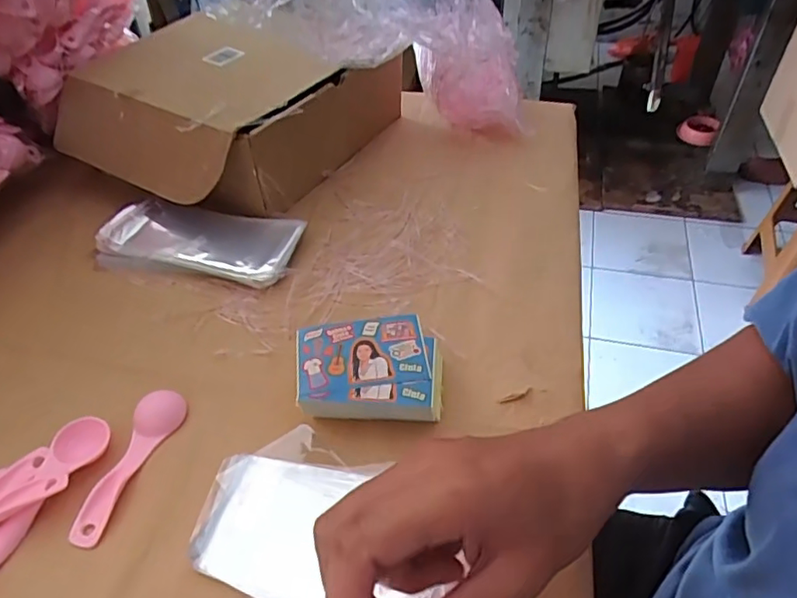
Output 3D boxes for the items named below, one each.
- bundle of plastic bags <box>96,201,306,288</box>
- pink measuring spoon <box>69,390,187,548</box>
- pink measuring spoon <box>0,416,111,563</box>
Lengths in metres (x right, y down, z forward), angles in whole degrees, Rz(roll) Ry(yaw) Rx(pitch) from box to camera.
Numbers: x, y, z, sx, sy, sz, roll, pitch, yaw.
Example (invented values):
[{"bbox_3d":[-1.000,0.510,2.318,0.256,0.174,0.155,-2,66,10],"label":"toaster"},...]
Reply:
[{"bbox_3d":[-0.184,-0.054,0.526,0.181,0.025,0.078,8,46,12],"label":"bundle of plastic bags"},{"bbox_3d":[-0.181,0.107,0.377,0.030,0.012,0.109,10,46,14],"label":"pink measuring spoon"},{"bbox_3d":[-0.226,0.125,0.358,0.034,0.015,0.110,9,46,14],"label":"pink measuring spoon"}]

